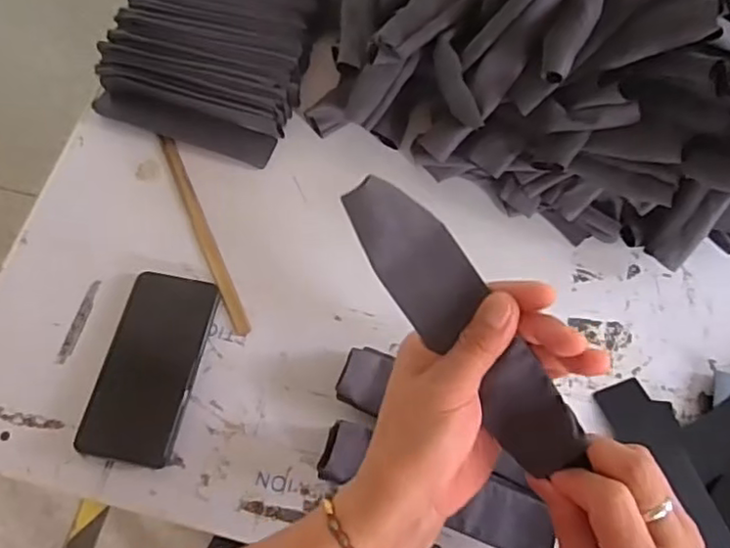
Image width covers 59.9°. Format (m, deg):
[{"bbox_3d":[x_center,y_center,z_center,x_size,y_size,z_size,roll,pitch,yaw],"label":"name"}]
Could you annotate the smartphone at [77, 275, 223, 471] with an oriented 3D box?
[{"bbox_3d":[-0.186,0.078,0.551,0.080,0.016,0.165,10,67,2],"label":"smartphone"}]

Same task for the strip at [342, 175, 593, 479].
[{"bbox_3d":[0.050,0.025,0.328,0.042,0.013,0.172,-35,92,7],"label":"strip"}]

